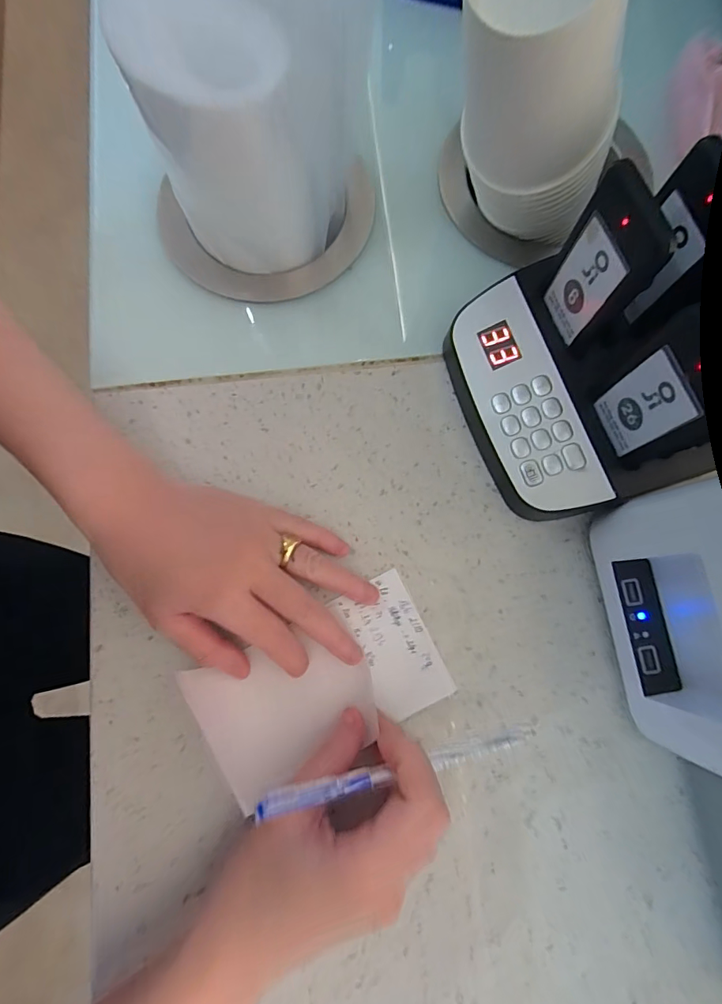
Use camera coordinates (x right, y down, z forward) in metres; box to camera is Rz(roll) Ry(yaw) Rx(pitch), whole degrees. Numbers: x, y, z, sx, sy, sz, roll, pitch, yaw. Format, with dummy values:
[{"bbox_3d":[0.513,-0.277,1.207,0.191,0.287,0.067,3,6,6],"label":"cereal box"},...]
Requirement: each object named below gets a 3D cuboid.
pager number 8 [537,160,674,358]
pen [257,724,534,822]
[{"bbox_3d":[0.116,-0.114,0.228,0.009,0.087,0.047,-20,79,-4],"label":"pager number 8"},{"bbox_3d":[0.019,0.128,0.218,0.136,0.007,0.009,-9,79,-11],"label":"pen"}]

